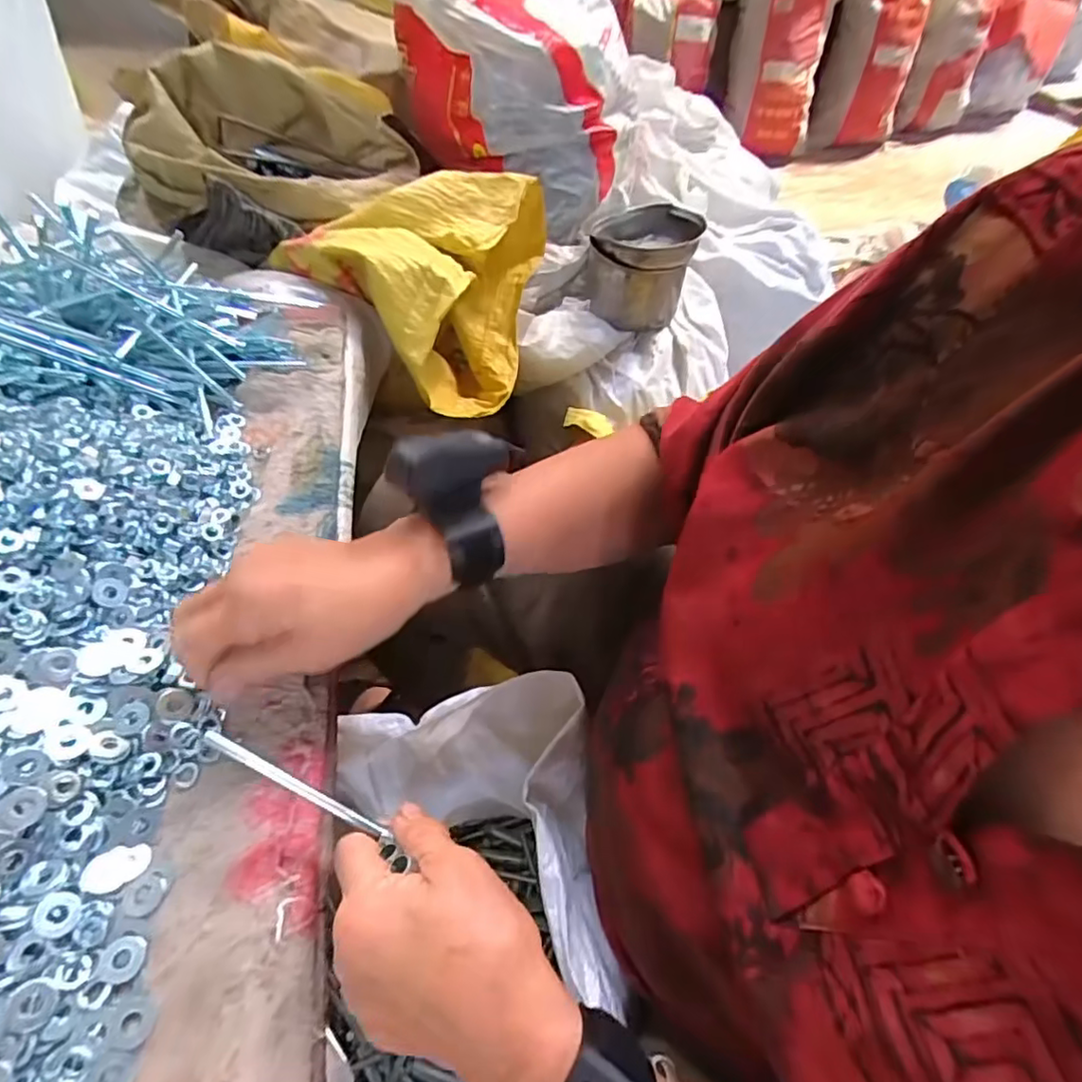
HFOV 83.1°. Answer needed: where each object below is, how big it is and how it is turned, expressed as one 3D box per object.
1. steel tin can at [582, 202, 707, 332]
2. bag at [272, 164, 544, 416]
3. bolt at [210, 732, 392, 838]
[{"bbox_3d":[0.131,-0.378,0.839,0.140,0.119,0.134,2,52,-2],"label":"steel tin can"},{"bbox_3d":[-0.091,-0.282,0.688,0.208,0.187,0.281,37,59,22],"label":"bag"},{"bbox_3d":[-0.119,0.121,0.299,0.100,0.005,0.005,36,54,-11],"label":"bolt"}]

